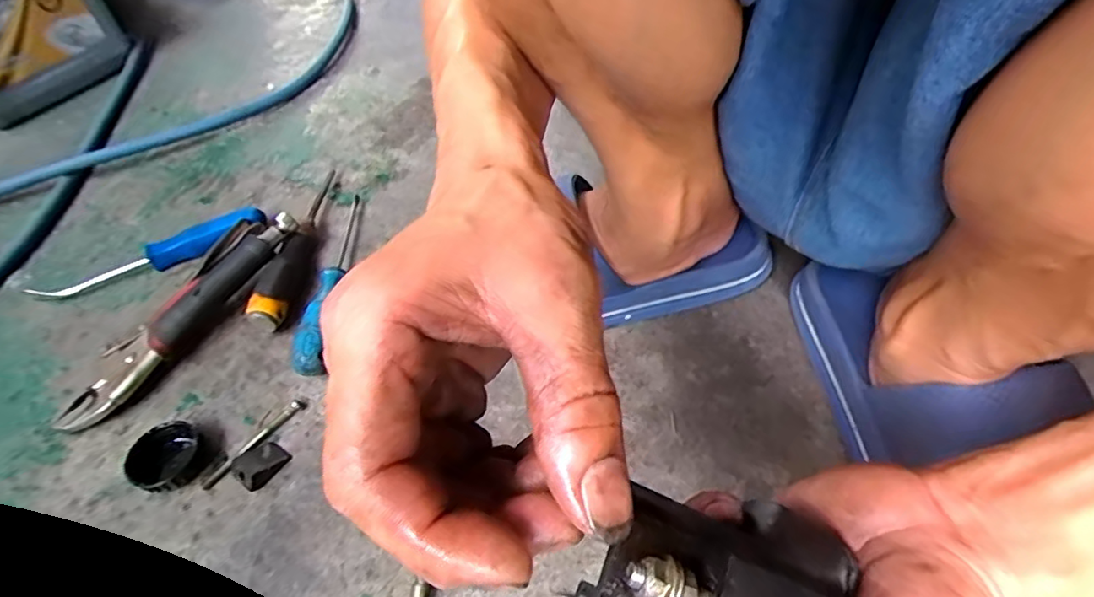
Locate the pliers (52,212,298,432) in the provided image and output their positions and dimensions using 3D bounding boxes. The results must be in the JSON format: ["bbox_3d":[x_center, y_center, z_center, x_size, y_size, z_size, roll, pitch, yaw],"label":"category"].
[{"bbox_3d":[-0.292,0.008,0.454,0.063,0.038,0.214,22,56,23],"label":"pliers"}]

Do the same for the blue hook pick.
[{"bbox_3d":[-0.349,-0.038,0.507,0.195,0.027,0.033,-20,50,-10],"label":"blue hook pick"}]

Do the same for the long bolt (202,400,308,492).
[{"bbox_3d":[-0.199,0.098,0.390,0.011,0.007,0.078,31,59,28],"label":"long bolt"}]

